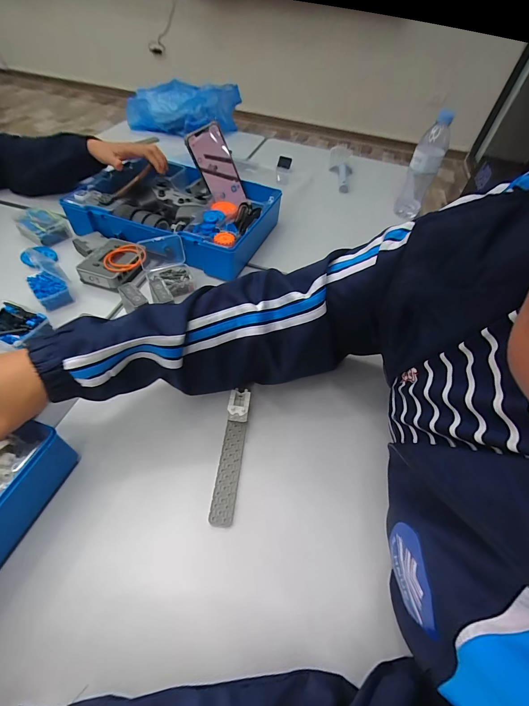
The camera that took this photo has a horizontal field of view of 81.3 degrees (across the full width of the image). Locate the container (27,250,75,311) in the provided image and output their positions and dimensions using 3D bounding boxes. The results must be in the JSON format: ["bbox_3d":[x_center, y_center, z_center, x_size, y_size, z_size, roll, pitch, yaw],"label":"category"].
[{"bbox_3d":[-0.353,-0.120,0.498,0.052,0.073,0.075,-32,61,-25],"label":"container"}]

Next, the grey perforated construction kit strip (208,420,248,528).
[{"bbox_3d":[-0.042,0.138,0.367,0.025,0.004,0.120,7,52,1],"label":"grey perforated construction kit strip"}]

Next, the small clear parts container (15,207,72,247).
[{"bbox_3d":[-0.445,-0.254,0.616,0.094,0.030,0.068,31,56,18],"label":"small clear parts container"}]

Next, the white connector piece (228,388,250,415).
[{"bbox_3d":[-0.032,0.062,0.388,0.026,0.007,0.040,9,37,-4],"label":"white connector piece"}]

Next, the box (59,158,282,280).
[{"bbox_3d":[-0.191,-0.296,0.661,0.423,0.097,0.270,20,53,11],"label":"box"}]

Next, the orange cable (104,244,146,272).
[{"bbox_3d":[-0.246,-0.166,0.543,0.068,0.011,0.071,-11,54,-13],"label":"orange cable"}]

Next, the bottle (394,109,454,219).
[{"bbox_3d":[0.366,-0.420,0.714,0.062,0.211,0.058,26,55,15],"label":"bottle"}]

